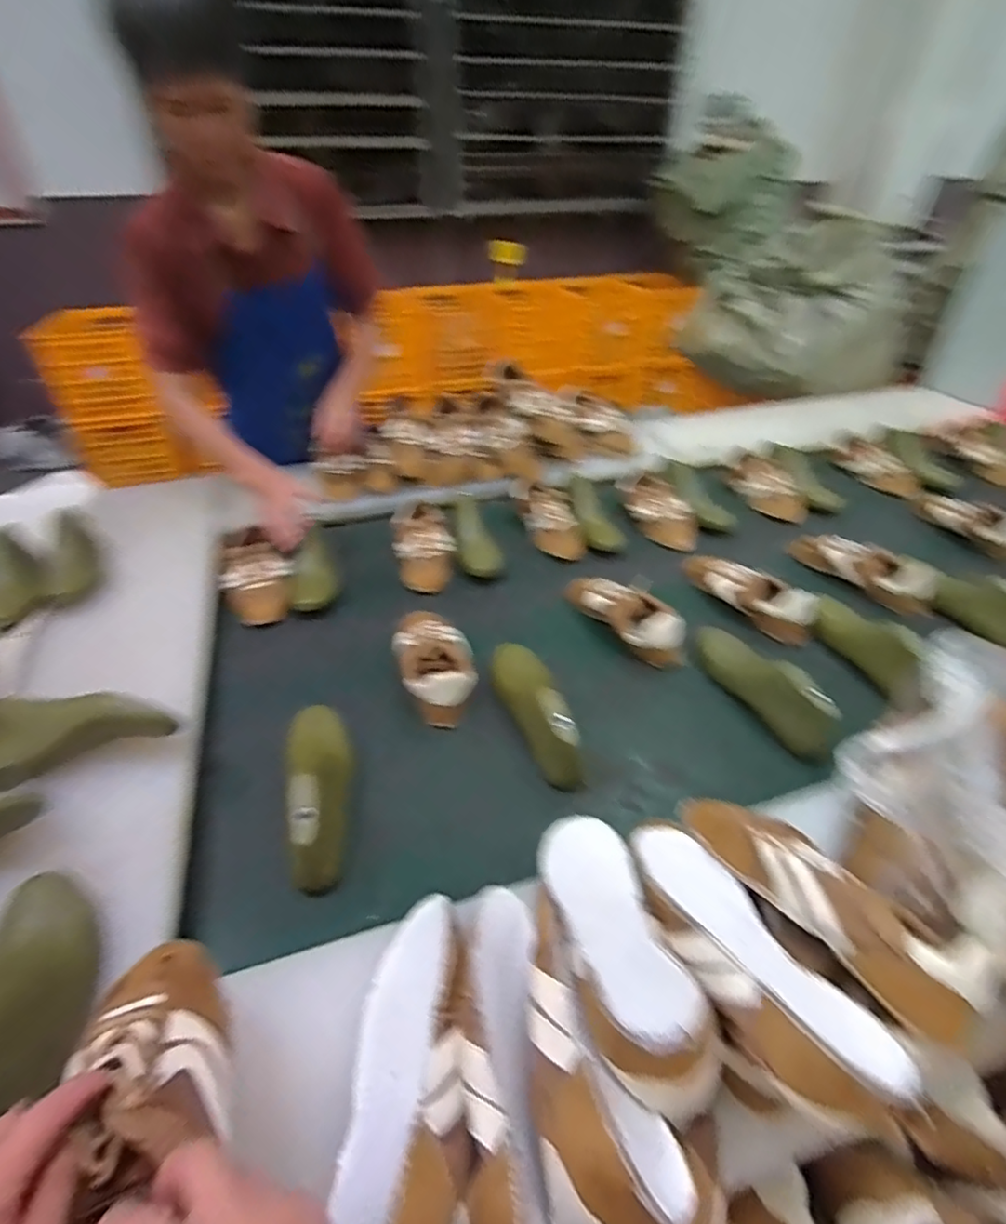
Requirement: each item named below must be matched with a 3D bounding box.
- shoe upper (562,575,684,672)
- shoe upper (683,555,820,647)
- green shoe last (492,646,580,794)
[{"bbox_3d":[0.185,0.001,0.923,0.078,0.069,0.233,-23,44,-25],"label":"shoe upper"},{"bbox_3d":[0.396,-0.038,0.987,0.084,0.069,0.243,-24,44,-26],"label":"shoe upper"},{"bbox_3d":[0.039,0.123,0.760,0.067,0.081,0.216,-10,40,-11],"label":"green shoe last"}]

